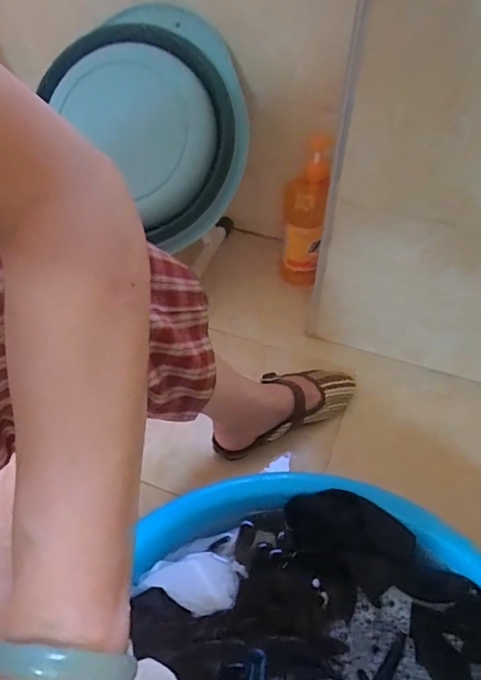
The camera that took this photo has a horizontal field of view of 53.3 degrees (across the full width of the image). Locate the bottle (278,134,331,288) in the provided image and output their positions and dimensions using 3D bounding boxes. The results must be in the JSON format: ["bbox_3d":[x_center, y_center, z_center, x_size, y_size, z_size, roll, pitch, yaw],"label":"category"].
[{"bbox_3d":[0.109,-0.207,0.853,0.071,0.248,0.087,6,52,5],"label":"bottle"}]

